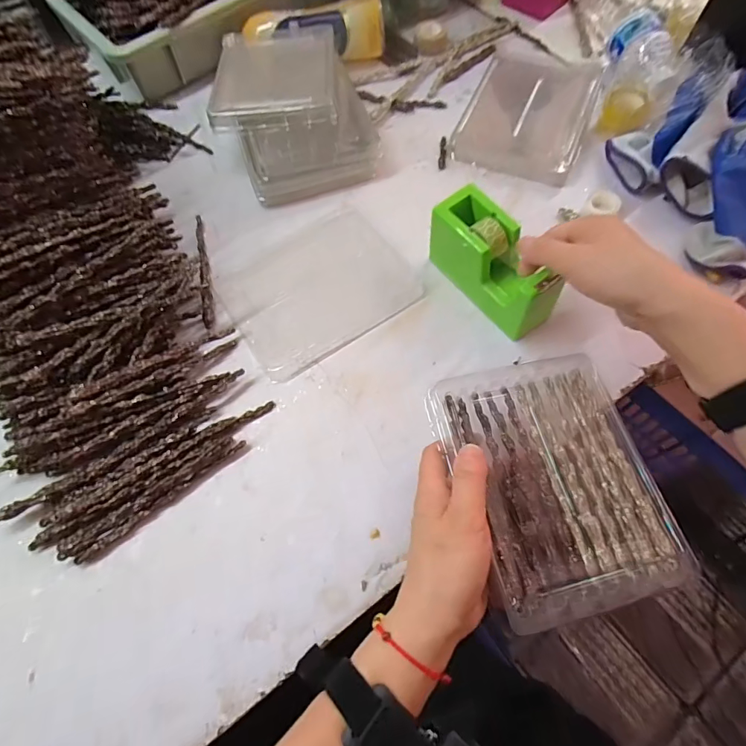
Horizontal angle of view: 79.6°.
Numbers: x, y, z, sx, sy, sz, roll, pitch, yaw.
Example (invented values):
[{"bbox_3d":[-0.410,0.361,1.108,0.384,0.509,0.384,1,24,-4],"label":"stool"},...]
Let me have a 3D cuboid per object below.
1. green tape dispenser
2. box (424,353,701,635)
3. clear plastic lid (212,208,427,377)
[{"bbox_3d":[0.110,-0.101,0.416,0.052,0.072,0.129,-36,69,-15],"label":"green tape dispenser"},{"bbox_3d":[0.133,0.077,0.334,0.141,0.028,0.182,-15,65,-6],"label":"box"},{"bbox_3d":[-0.061,-0.094,0.469,0.180,0.008,0.157,-32,68,-13],"label":"clear plastic lid"}]

